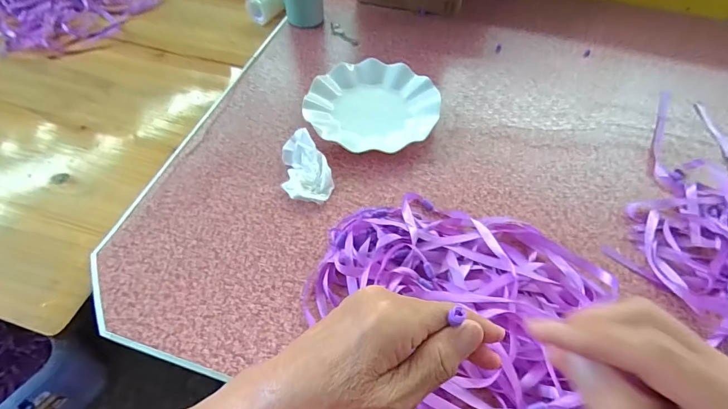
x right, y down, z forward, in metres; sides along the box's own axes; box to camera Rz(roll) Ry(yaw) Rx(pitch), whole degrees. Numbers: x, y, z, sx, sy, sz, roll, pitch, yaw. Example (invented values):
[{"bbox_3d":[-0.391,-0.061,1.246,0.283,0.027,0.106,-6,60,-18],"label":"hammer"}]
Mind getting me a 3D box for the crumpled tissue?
[{"bbox_3d":[-0.072,-0.049,0.467,0.057,0.029,0.097,-7,56,-6],"label":"crumpled tissue"}]

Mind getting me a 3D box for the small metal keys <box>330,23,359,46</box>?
[{"bbox_3d":[-0.039,-0.304,0.666,0.024,0.004,0.080,-28,60,-19],"label":"small metal keys"}]

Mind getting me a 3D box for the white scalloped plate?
[{"bbox_3d":[0.012,-0.140,0.533,0.182,0.026,0.169,1,55,-1],"label":"white scalloped plate"}]

